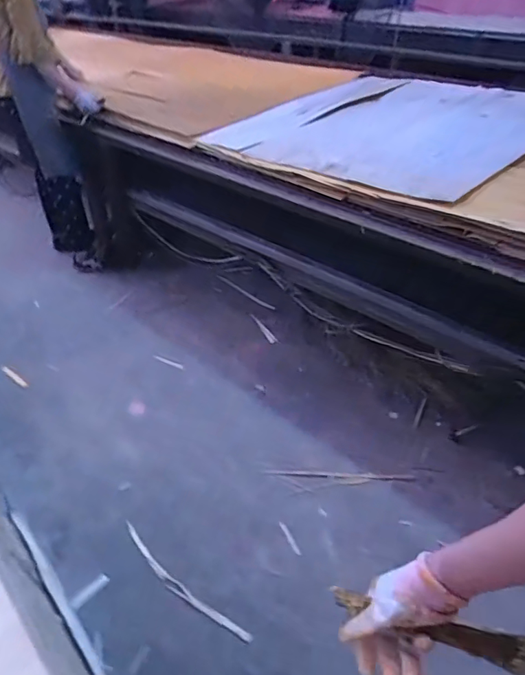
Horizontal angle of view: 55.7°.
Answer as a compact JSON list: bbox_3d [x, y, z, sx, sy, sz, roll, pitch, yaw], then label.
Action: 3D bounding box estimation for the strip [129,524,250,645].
[{"bbox_3d":[-0.231,0.659,1.347,0.480,0.012,0.055,27,47,31],"label":"strip"}]

